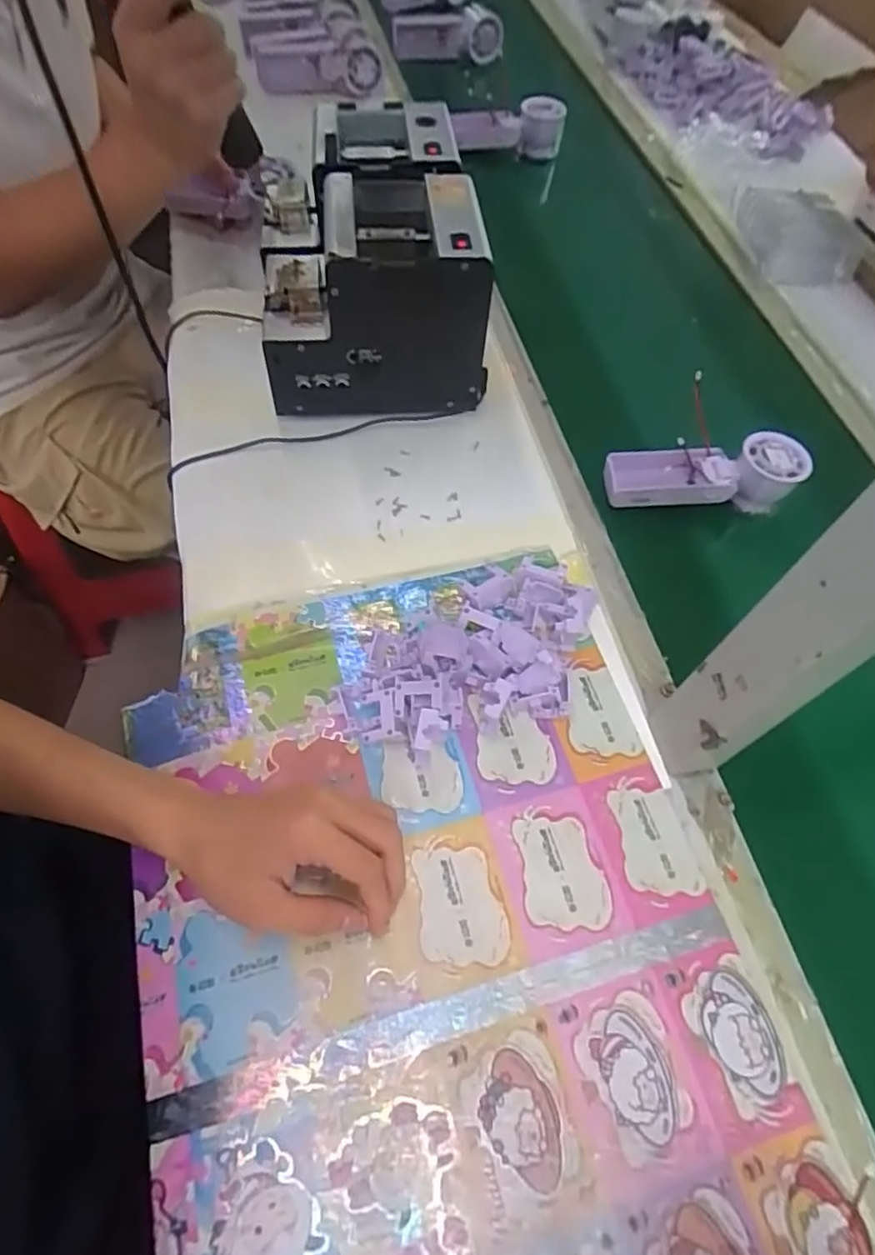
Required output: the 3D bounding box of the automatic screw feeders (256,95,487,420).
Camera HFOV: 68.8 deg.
[{"bbox_3d":[-0.069,-0.360,0.603,0.182,0.142,0.314,-4,62,-8],"label":"automatic screw feeders"}]

